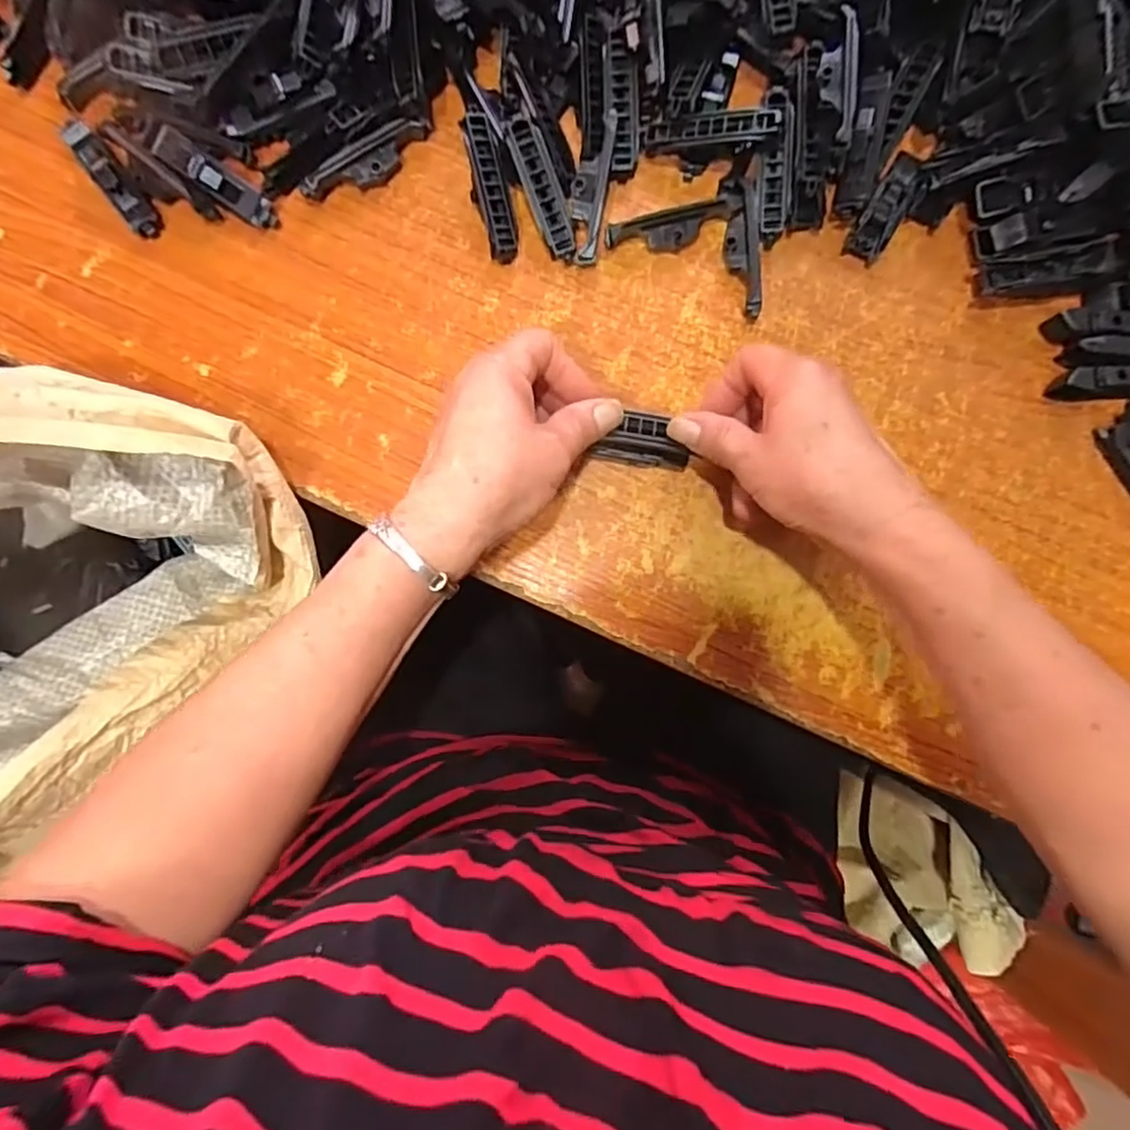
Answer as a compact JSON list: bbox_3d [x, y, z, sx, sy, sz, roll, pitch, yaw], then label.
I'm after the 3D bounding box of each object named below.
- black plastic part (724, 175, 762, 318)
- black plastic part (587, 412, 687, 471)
[{"bbox_3d":[0.103,-0.182,0.375,0.017,0.017,0.075,-4,87,-2],"label":"black plastic part"},{"bbox_3d":[0.045,-0.069,0.360,0.051,0.031,0.022,10,88,-1],"label":"black plastic part"}]

